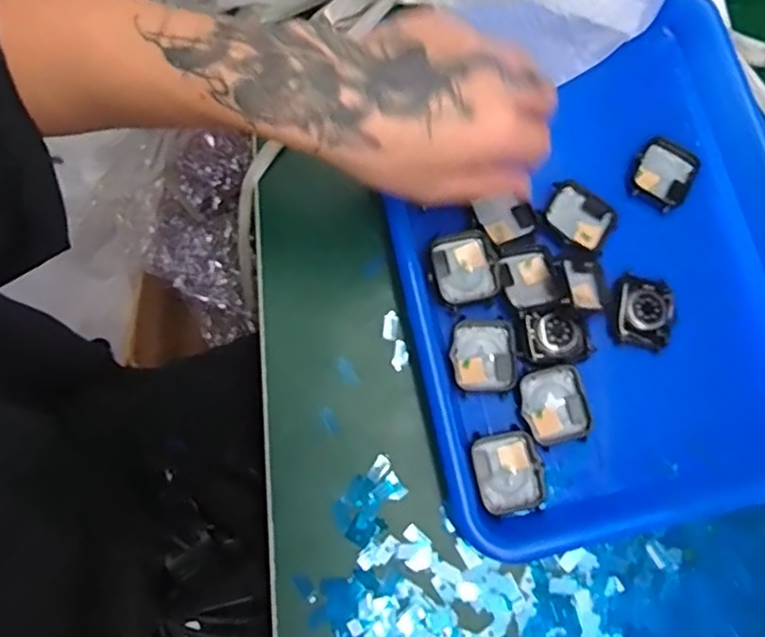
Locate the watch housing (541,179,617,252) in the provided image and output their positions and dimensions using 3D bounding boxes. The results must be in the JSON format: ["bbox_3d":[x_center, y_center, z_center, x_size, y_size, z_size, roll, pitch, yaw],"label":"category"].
[{"bbox_3d":[0.125,-0.064,0.397,0.044,0.010,0.037,31,75,5],"label":"watch housing"}]

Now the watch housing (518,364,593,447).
[{"bbox_3d":[0.100,0.051,0.362,0.039,0.011,0.043,-12,76,-7],"label":"watch housing"}]

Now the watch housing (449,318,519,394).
[{"bbox_3d":[0.060,0.022,0.370,0.039,0.007,0.043,-2,75,-4],"label":"watch housing"}]

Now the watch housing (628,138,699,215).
[{"bbox_3d":[0.184,-0.094,0.410,0.039,0.008,0.046,28,75,4],"label":"watch housing"}]

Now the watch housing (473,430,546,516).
[{"bbox_3d":[0.071,0.087,0.353,0.036,0.008,0.043,-14,76,-7],"label":"watch housing"}]

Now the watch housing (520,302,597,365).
[{"bbox_3d":[0.103,0.011,0.372,0.040,0.010,0.034,-7,75,-5],"label":"watch housing"}]

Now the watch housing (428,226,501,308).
[{"bbox_3d":[0.048,-0.029,0.376,0.037,0.015,0.045,-18,77,-8],"label":"watch housing"}]

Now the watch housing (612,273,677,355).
[{"bbox_3d":[0.161,-0.003,0.385,0.034,0.012,0.046,17,75,1],"label":"watch housing"}]

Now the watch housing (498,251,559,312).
[{"bbox_3d":[0.089,-0.023,0.380,0.033,0.010,0.036,-16,76,-8],"label":"watch housing"}]

